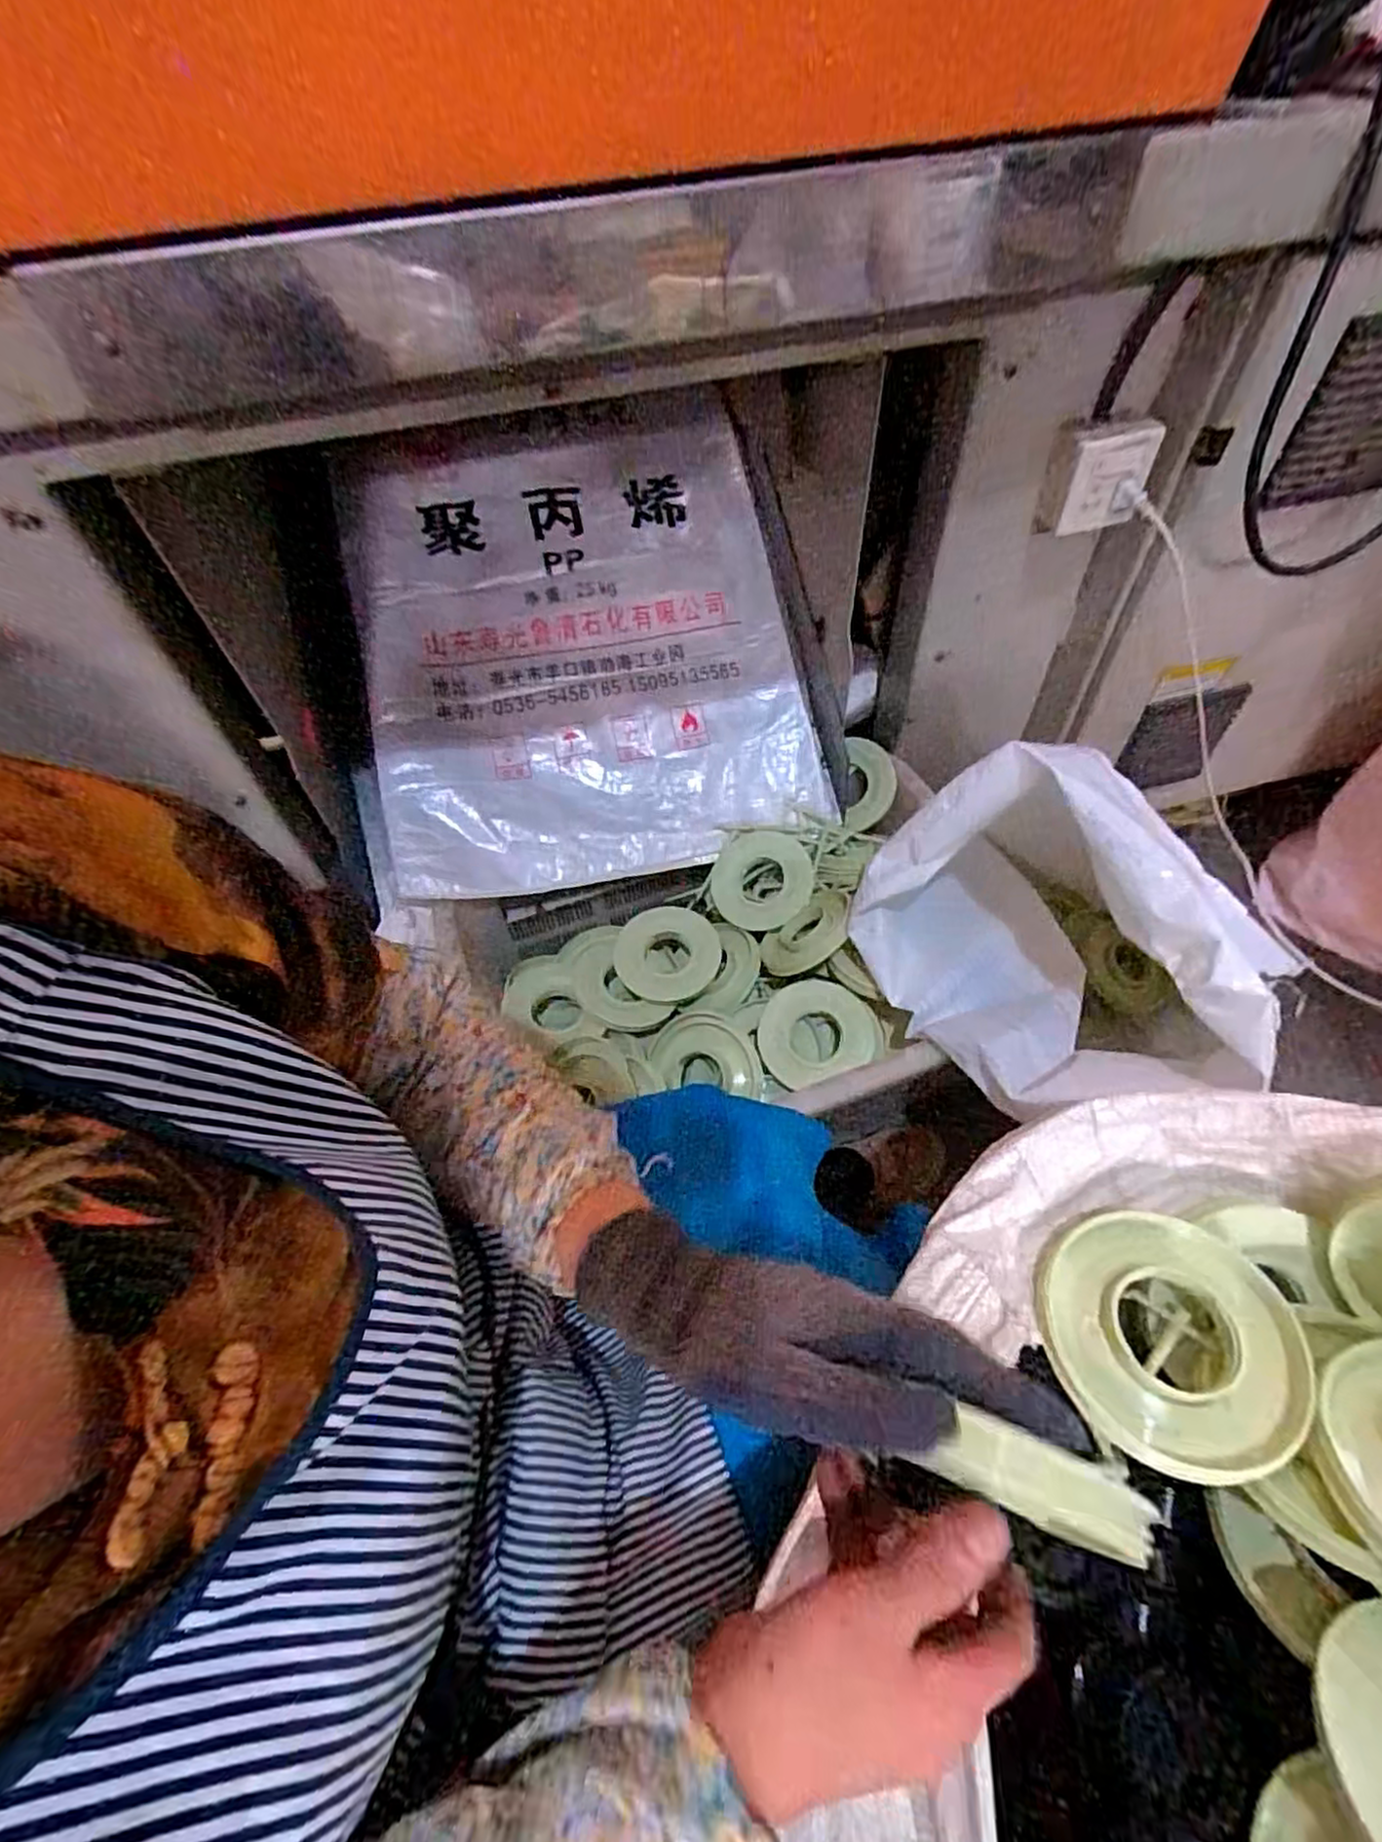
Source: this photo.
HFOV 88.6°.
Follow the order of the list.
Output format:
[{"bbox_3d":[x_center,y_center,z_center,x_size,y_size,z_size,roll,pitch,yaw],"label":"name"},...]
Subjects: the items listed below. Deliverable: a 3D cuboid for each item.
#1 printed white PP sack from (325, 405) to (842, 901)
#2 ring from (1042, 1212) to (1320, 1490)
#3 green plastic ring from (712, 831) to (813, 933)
[{"bbox_3d":[-0.135,-0.364,0.926,0.593,0.080,0.616,-10,90,-6],"label":"printed white PP sack"},{"bbox_3d":[0.267,0.232,0.398,0.122,0.030,0.128,-2,53,2],"label":"ring"},{"bbox_3d":[0.091,-0.052,0.929,0.129,0.023,0.130,-2,78,11],"label":"green plastic ring"}]

